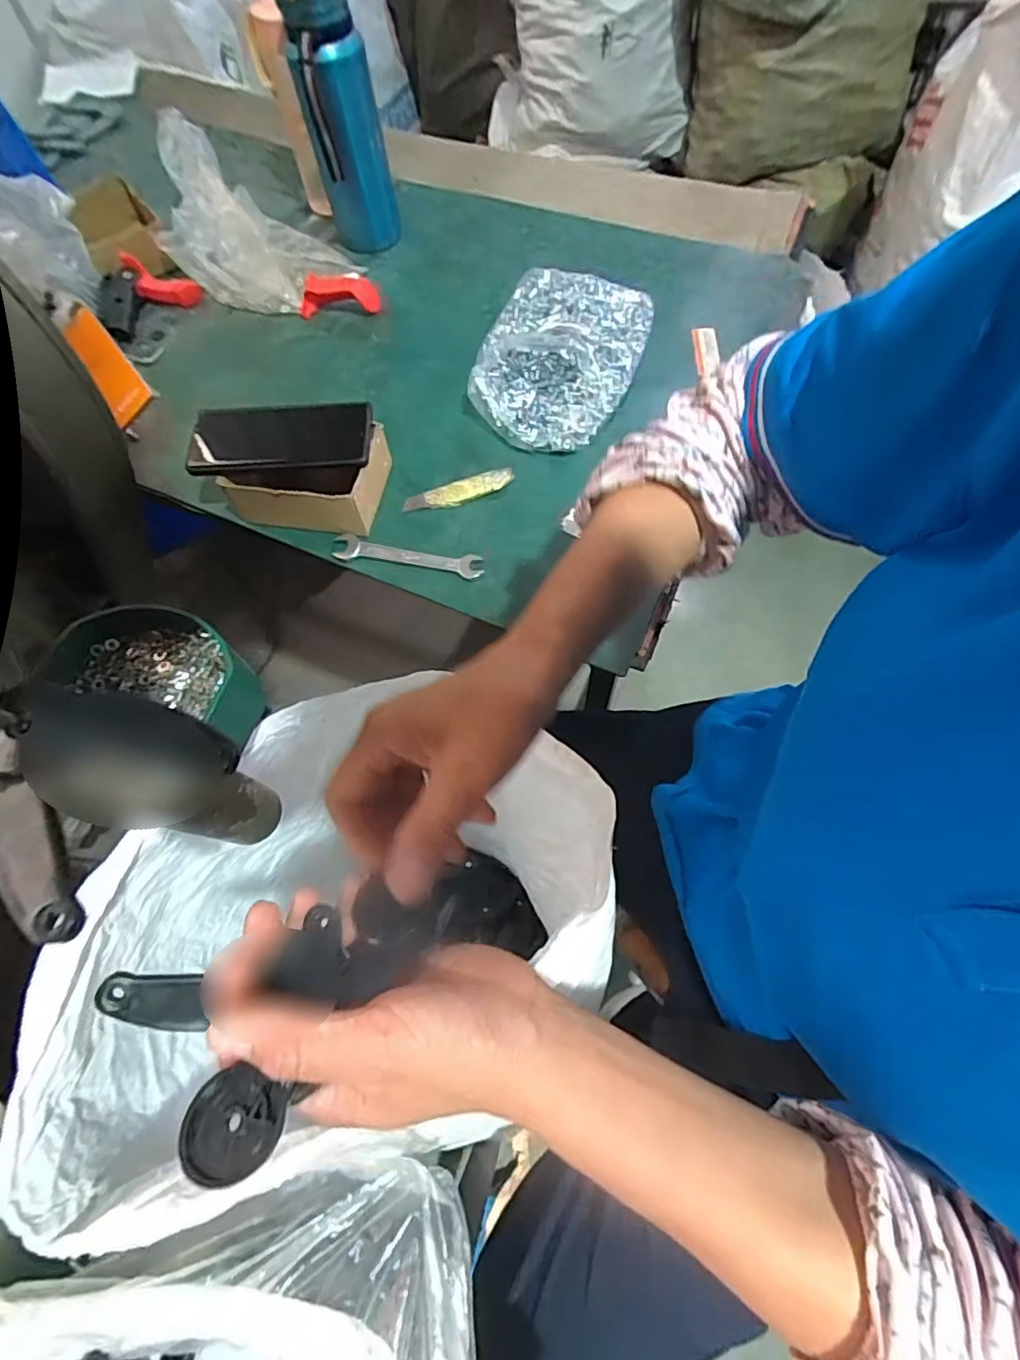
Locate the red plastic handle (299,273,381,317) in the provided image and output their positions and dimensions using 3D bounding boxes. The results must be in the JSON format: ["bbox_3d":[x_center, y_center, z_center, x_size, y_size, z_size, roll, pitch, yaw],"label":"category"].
[{"bbox_3d":[-0.188,-0.419,0.629,0.086,0.041,0.019,-6,65,1],"label":"red plastic handle"}]

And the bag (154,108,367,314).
[{"bbox_3d":[-0.278,-0.477,0.606,0.175,0.129,0.112,13,67,9],"label":"bag"}]

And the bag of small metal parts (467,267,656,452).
[{"bbox_3d":[0.052,-0.341,0.598,0.153,0.050,0.215,24,69,14],"label":"bag of small metal parts"}]

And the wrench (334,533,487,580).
[{"bbox_3d":[-0.092,-0.112,0.517,0.133,0.011,0.023,8,66,7],"label":"wrench"}]

